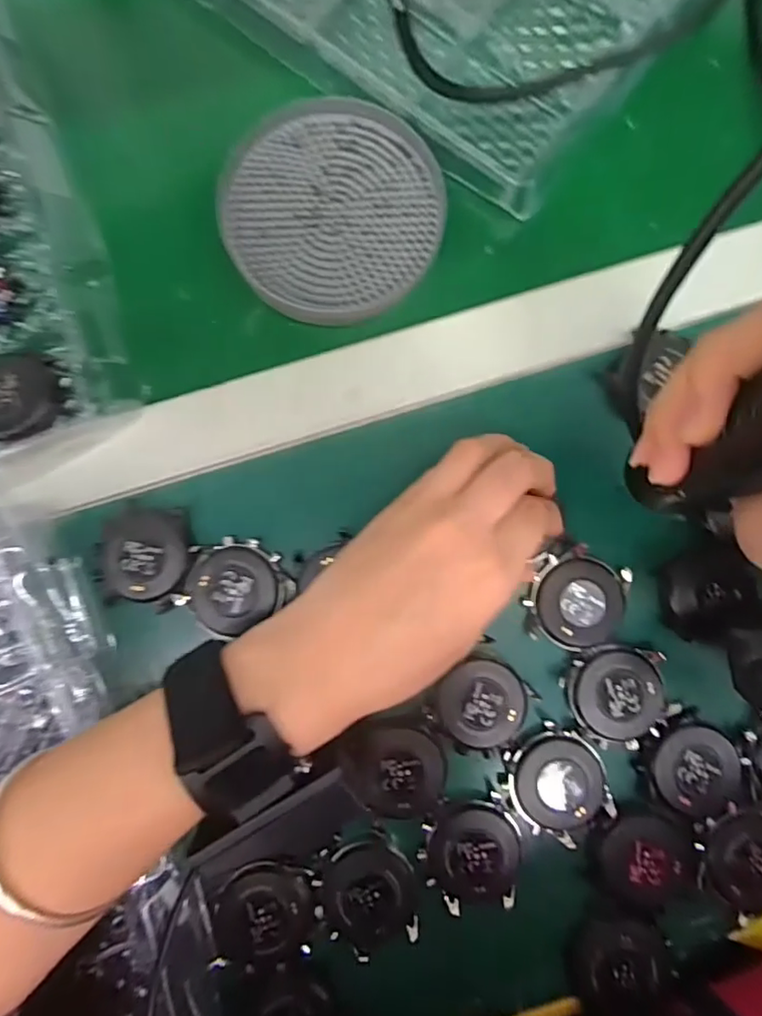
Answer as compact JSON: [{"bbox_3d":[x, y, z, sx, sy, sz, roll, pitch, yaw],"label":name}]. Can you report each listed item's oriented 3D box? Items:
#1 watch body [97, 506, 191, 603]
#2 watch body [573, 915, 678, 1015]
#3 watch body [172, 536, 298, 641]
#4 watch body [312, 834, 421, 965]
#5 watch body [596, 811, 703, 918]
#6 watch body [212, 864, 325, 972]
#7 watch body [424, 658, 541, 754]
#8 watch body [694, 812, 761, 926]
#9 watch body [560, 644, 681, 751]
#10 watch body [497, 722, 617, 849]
[{"bbox_3d":[-0.116,0.023,0.276,0.042,0.007,0.044,-3,87,-1],"label":"watch body"},{"bbox_3d":[0.112,0.213,0.262,0.041,0.013,0.041,0,87,-1],"label":"watch body"},{"bbox_3d":[-0.073,0.037,0.275,0.049,0.008,0.045,-30,88,-3],"label":"watch body"},{"bbox_3d":[-0.006,0.183,0.270,0.045,0.017,0.047,-15,87,-2],"label":"watch body"},{"bbox_3d":[0.127,0.168,0.266,0.045,0.008,0.041,23,87,0],"label":"watch body"},{"bbox_3d":[-0.053,0.194,0.265,0.046,0.017,0.044,0,87,-1],"label":"watch body"},{"bbox_3d":[0.048,0.096,0.278,0.041,0.018,0.044,42,87,2],"label":"watch body"},{"bbox_3d":[0.173,0.167,0.267,0.044,0.008,0.043,0,87,-1],"label":"watch body"},{"bbox_3d":[0.118,0.090,0.277,0.051,0.014,0.050,0,87,-1],"label":"watch body"},{"bbox_3d":[0.085,0.133,0.271,0.046,0.012,0.050,0,87,-1],"label":"watch body"}]

